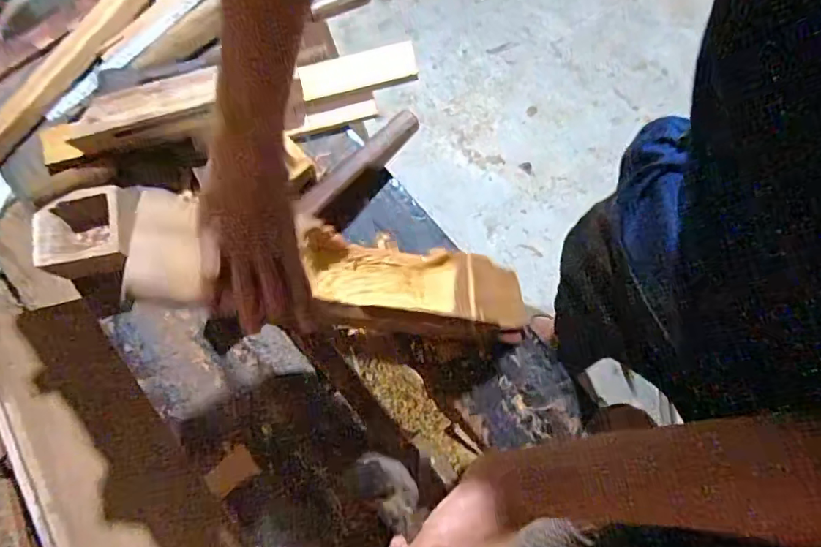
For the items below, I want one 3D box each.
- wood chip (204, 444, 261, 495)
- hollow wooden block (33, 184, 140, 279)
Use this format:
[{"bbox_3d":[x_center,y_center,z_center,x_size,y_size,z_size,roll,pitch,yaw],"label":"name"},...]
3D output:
[{"bbox_3d":[-0.196,0.219,0.561,0.051,0.010,0.037,-41,78,-8],"label":"wood chip"},{"bbox_3d":[-0.379,-0.052,0.609,0.103,0.056,0.106,-12,76,-2],"label":"hollow wooden block"}]

